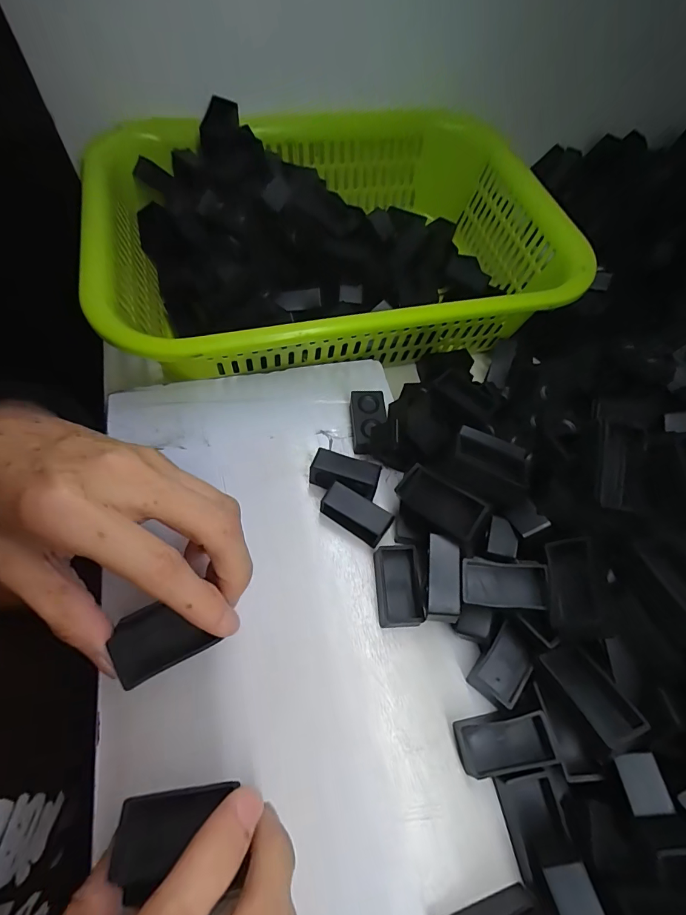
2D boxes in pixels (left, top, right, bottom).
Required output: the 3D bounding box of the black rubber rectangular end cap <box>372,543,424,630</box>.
[{"bbox_3d":[0.031,0.073,0.233,0.023,0.015,0.042,-1,63,-5],"label":"black rubber rectangular end cap"}]

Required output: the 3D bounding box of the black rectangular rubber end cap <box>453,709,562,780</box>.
[{"bbox_3d":[0.079,0.138,0.200,0.043,0.016,0.023,-10,64,-10],"label":"black rectangular rubber end cap"}]

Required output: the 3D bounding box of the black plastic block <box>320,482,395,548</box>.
[{"bbox_3d":[0.008,0.035,0.247,0.041,0.025,0.018,31,64,11],"label":"black plastic block"}]

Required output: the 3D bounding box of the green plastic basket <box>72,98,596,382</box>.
[{"bbox_3d":[-0.012,-0.181,0.346,0.351,0.098,0.258,-12,64,-11],"label":"green plastic basket"}]

